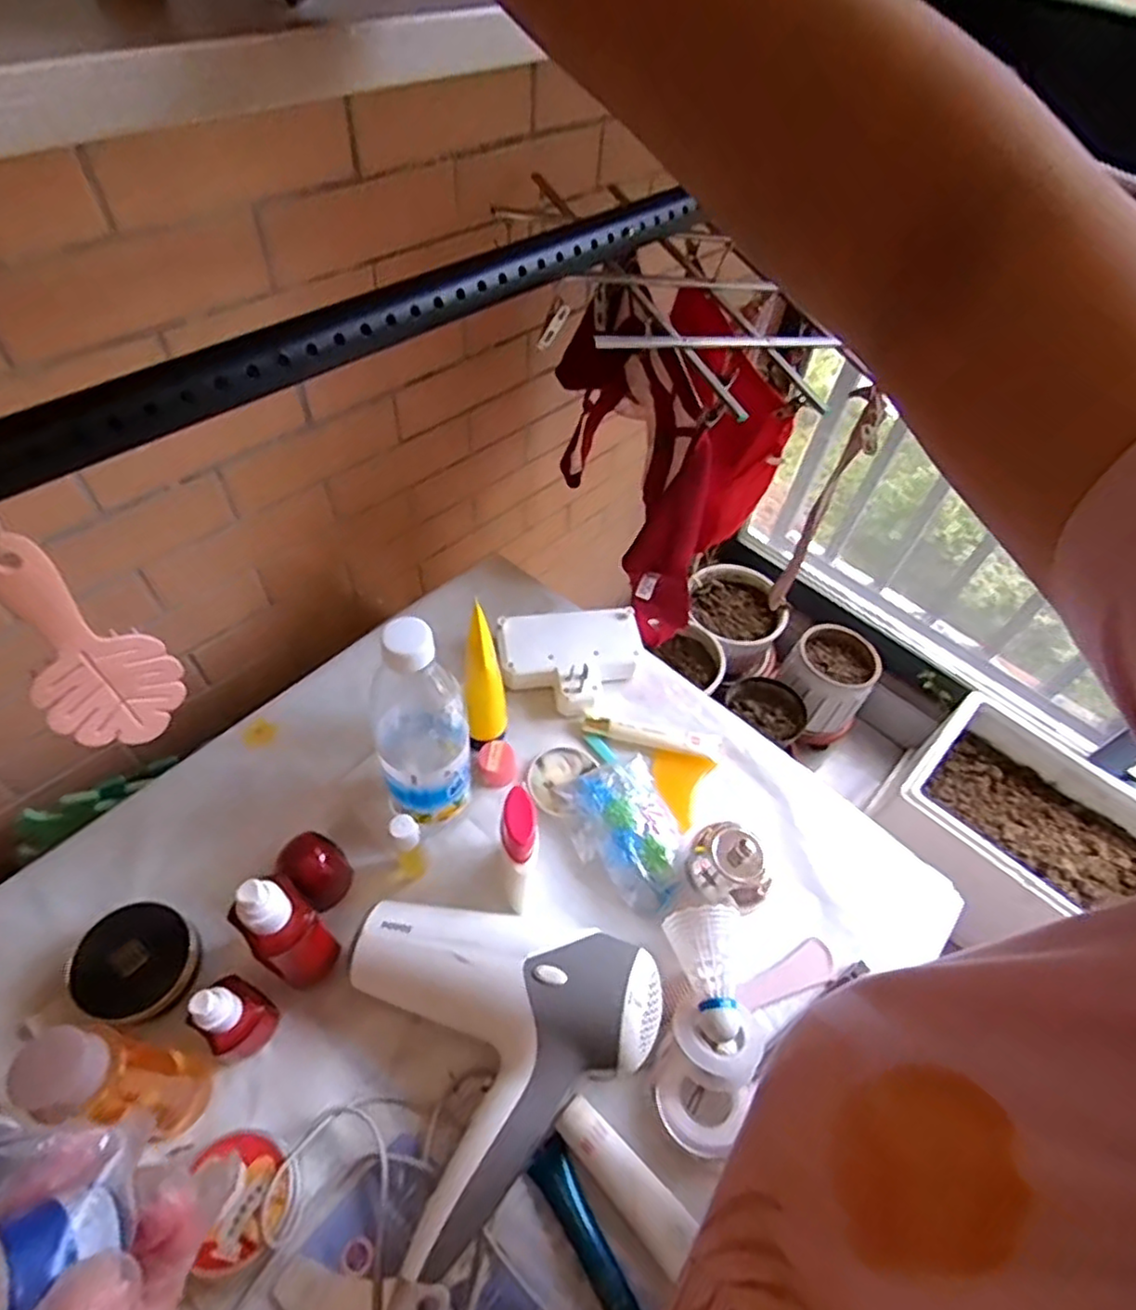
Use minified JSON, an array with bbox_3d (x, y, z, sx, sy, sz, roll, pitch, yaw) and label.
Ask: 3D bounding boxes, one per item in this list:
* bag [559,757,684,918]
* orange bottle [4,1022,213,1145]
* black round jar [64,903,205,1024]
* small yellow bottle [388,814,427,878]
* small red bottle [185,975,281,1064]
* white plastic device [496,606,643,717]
[{"bbox_3d":[0.050,0.145,0.555,0.078,0.035,0.118,-20,58,-19],"label":"bag"},{"bbox_3d":[-0.251,0.242,0.384,0.044,0.150,0.046,3,54,-4],"label":"orange bottle"},{"bbox_3d":[-0.298,0.213,0.472,0.068,0.034,0.071,3,54,-4],"label":"black round jar"},{"bbox_3d":[-0.118,0.143,0.506,0.019,0.086,0.017,-16,57,-16],"label":"small yellow bottle"},{"bbox_3d":[-0.213,0.229,0.429,0.028,0.099,0.040,25,55,12],"label":"small red bottle"},{"bbox_3d":[0.002,0.005,0.650,0.134,0.035,0.103,-1,54,-6],"label":"white plastic device"}]

